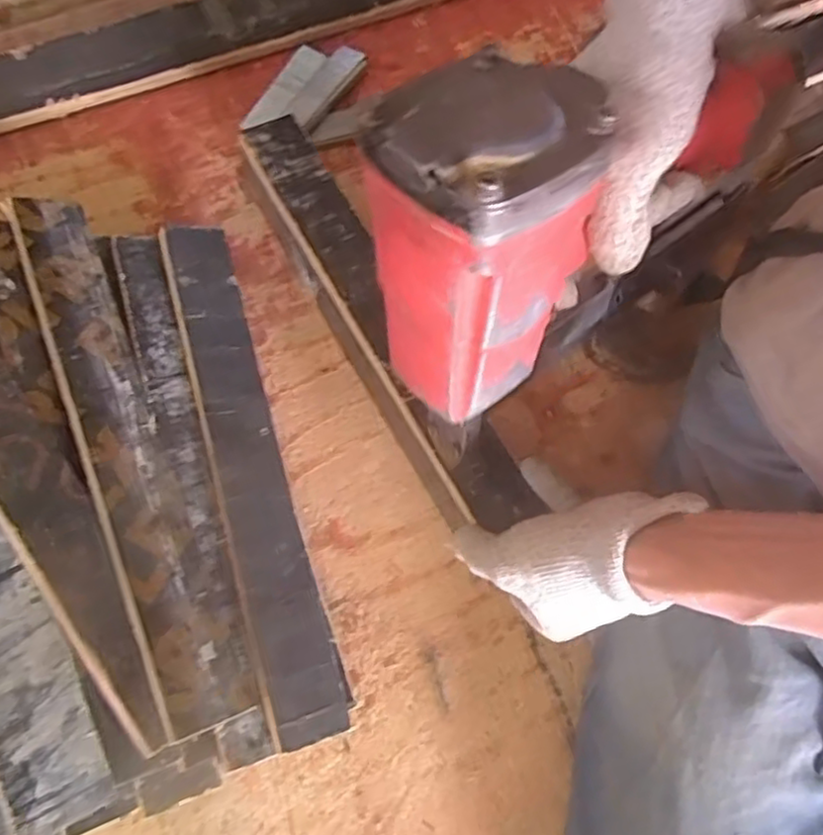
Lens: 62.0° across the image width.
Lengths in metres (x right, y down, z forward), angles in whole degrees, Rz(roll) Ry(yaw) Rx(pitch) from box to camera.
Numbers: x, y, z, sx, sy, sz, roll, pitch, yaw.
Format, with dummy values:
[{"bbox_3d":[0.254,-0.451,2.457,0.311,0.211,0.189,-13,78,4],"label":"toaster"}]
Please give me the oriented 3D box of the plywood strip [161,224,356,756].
[{"bbox_3d":[-0.106,0.029,0.469,0.062,0.018,0.357,-7,72,-31],"label":"plywood strip"}]

